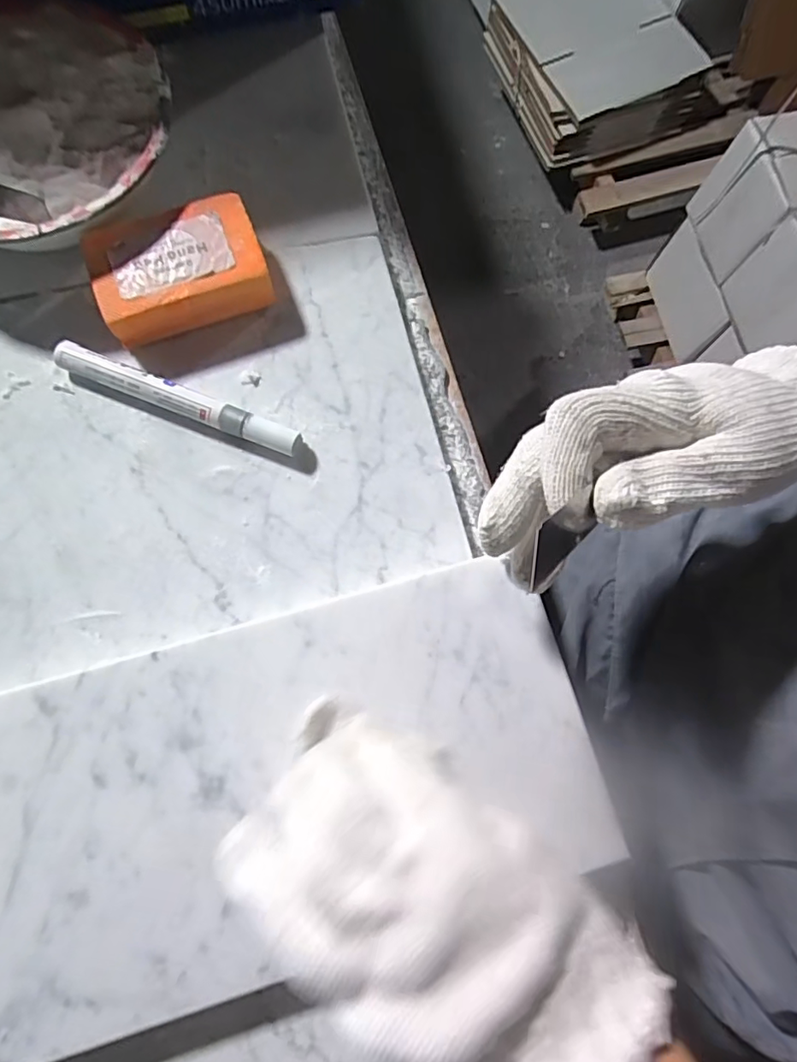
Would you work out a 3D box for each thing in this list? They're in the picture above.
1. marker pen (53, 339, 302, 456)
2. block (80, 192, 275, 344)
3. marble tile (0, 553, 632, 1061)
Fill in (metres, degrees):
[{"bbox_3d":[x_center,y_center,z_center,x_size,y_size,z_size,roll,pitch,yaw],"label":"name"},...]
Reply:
[{"bbox_3d":[-0.124,-0.074,0.313,0.144,0.016,0.015,21,78,4],"label":"marker pen"},{"bbox_3d":[-0.126,-0.152,0.323,0.092,0.033,0.064,-21,78,-5],"label":"block"},{"bbox_3d":[-0.062,0.116,0.259,0.299,0.013,0.153,-16,76,-5],"label":"marble tile"}]

